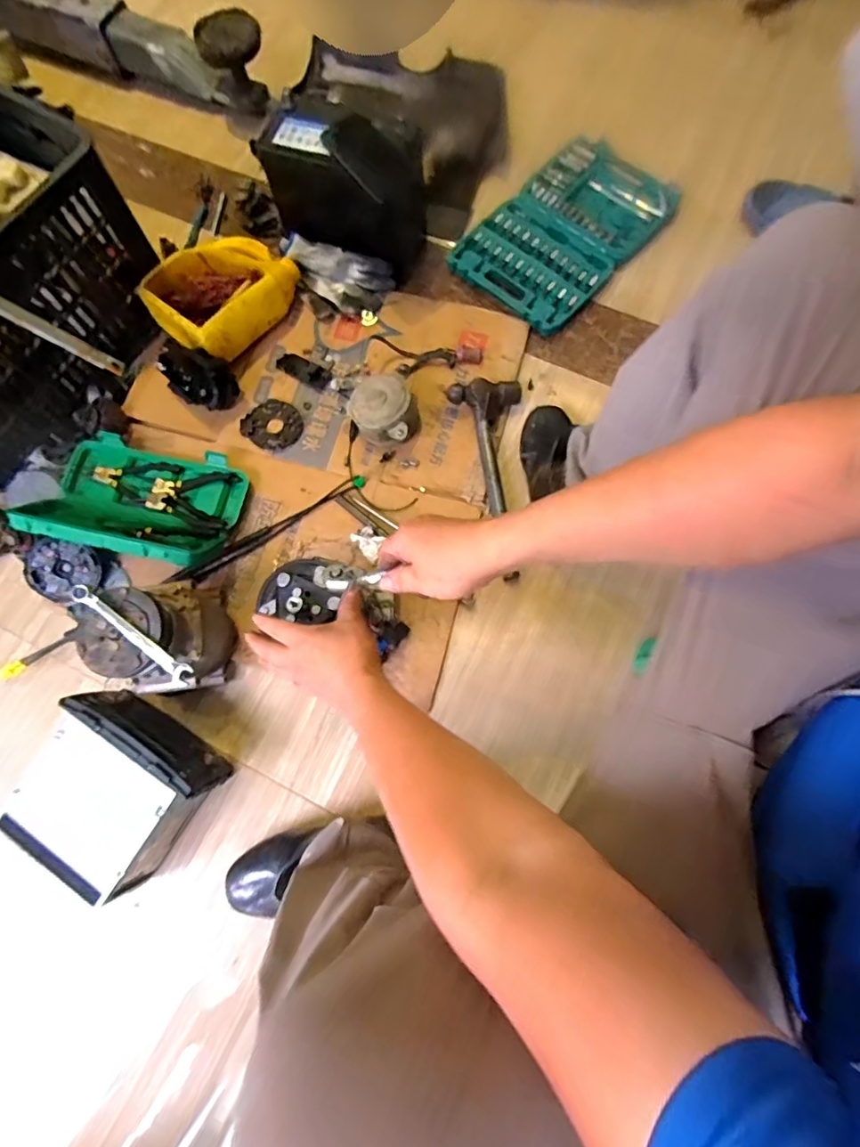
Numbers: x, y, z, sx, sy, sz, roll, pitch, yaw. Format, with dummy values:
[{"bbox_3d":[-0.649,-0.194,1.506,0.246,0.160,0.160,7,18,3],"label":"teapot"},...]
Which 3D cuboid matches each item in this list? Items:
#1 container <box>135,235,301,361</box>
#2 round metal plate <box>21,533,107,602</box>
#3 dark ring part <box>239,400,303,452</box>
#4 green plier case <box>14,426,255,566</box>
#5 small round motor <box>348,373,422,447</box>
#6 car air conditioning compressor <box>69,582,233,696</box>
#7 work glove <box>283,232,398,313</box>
[{"bbox_3d":[-0.350,-0.481,0.913,0.188,0.094,0.218,38,79,11],"label":"container"},{"bbox_3d":[-0.558,-0.005,0.810,0.100,0.008,0.091,-2,95,-17],"label":"round metal plate"},{"bbox_3d":[-0.263,-0.251,0.893,0.091,0.010,0.087,31,77,9],"label":"dark ring part"},{"bbox_3d":[-0.453,-0.120,0.812,0.297,0.097,0.194,10,75,4],"label":"green plier case"},{"bbox_3d":[-0.072,-0.262,0.860,0.104,0.072,0.098,0,74,1],"label":"small round motor"},{"bbox_3d":[-0.351,0.087,0.721,0.129,0.209,0.144,-31,76,-7],"label":"car air conditioning compressor"},{"bbox_3d":[-0.168,-0.519,0.941,0.187,0.058,0.109,16,75,6],"label":"work glove"}]

